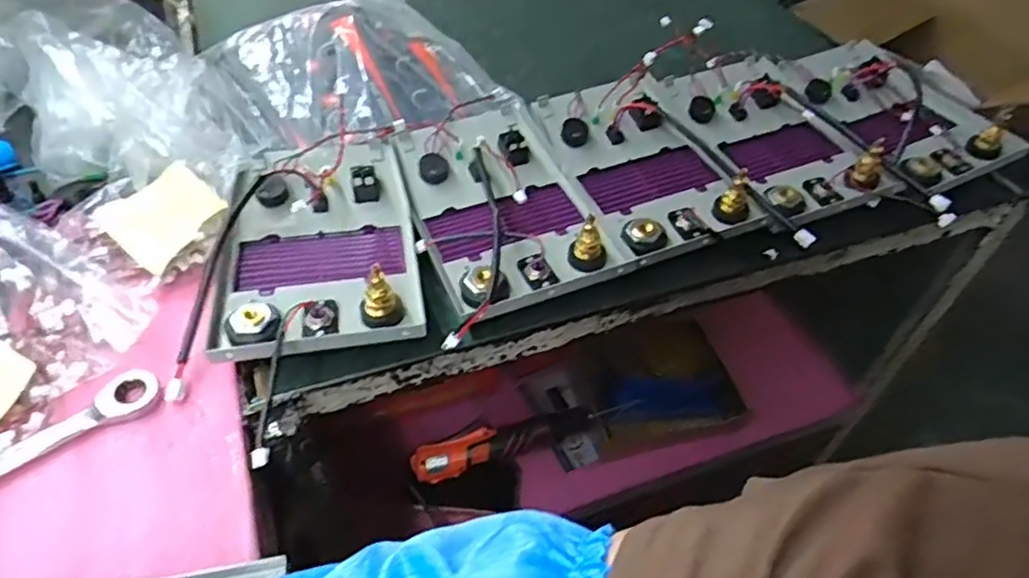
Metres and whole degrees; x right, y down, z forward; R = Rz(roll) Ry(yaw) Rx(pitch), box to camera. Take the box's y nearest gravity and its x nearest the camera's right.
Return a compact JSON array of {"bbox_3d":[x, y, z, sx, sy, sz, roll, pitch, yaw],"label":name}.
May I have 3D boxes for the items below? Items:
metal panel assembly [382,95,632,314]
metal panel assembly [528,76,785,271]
[{"bbox_3d":[-0.019,-0.087,0.586,0.147,0.046,0.269,-12,50,-15],"label":"metal panel assembly"},{"bbox_3d":[0.121,-0.117,0.624,0.160,0.053,0.238,-11,50,-14],"label":"metal panel assembly"}]

